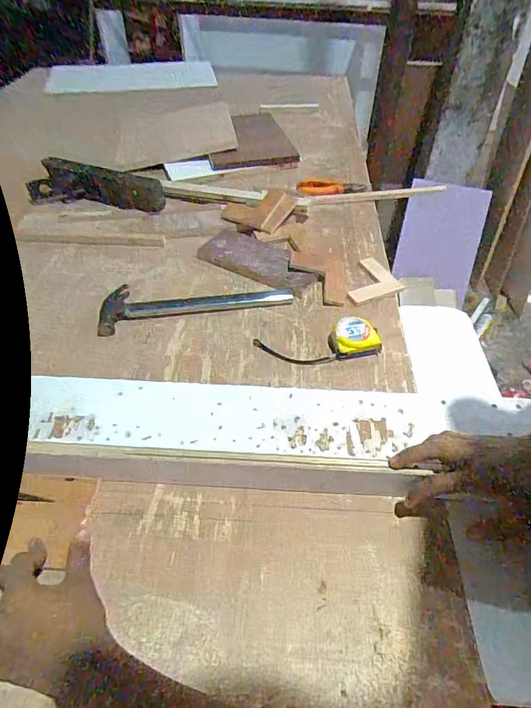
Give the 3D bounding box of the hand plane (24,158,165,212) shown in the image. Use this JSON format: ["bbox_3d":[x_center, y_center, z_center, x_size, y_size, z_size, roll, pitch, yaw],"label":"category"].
[{"bbox_3d":[-0.371,-0.363,0.937,0.288,0.070,0.062,8,47,6],"label":"hand plane"}]

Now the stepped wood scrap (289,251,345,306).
[{"bbox_3d":[0.092,-0.141,0.762,0.099,0.015,0.123,6,46,4],"label":"stepped wood scrap"}]

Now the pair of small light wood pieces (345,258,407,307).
[{"bbox_3d":[0.181,-0.134,0.771,0.105,0.009,0.098,-20,50,-19],"label":"pair of small light wood pieces"}]

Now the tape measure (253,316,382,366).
[{"bbox_3d":[0.078,-0.020,0.653,0.184,0.030,0.066,-4,47,-5],"label":"tape measure"}]

